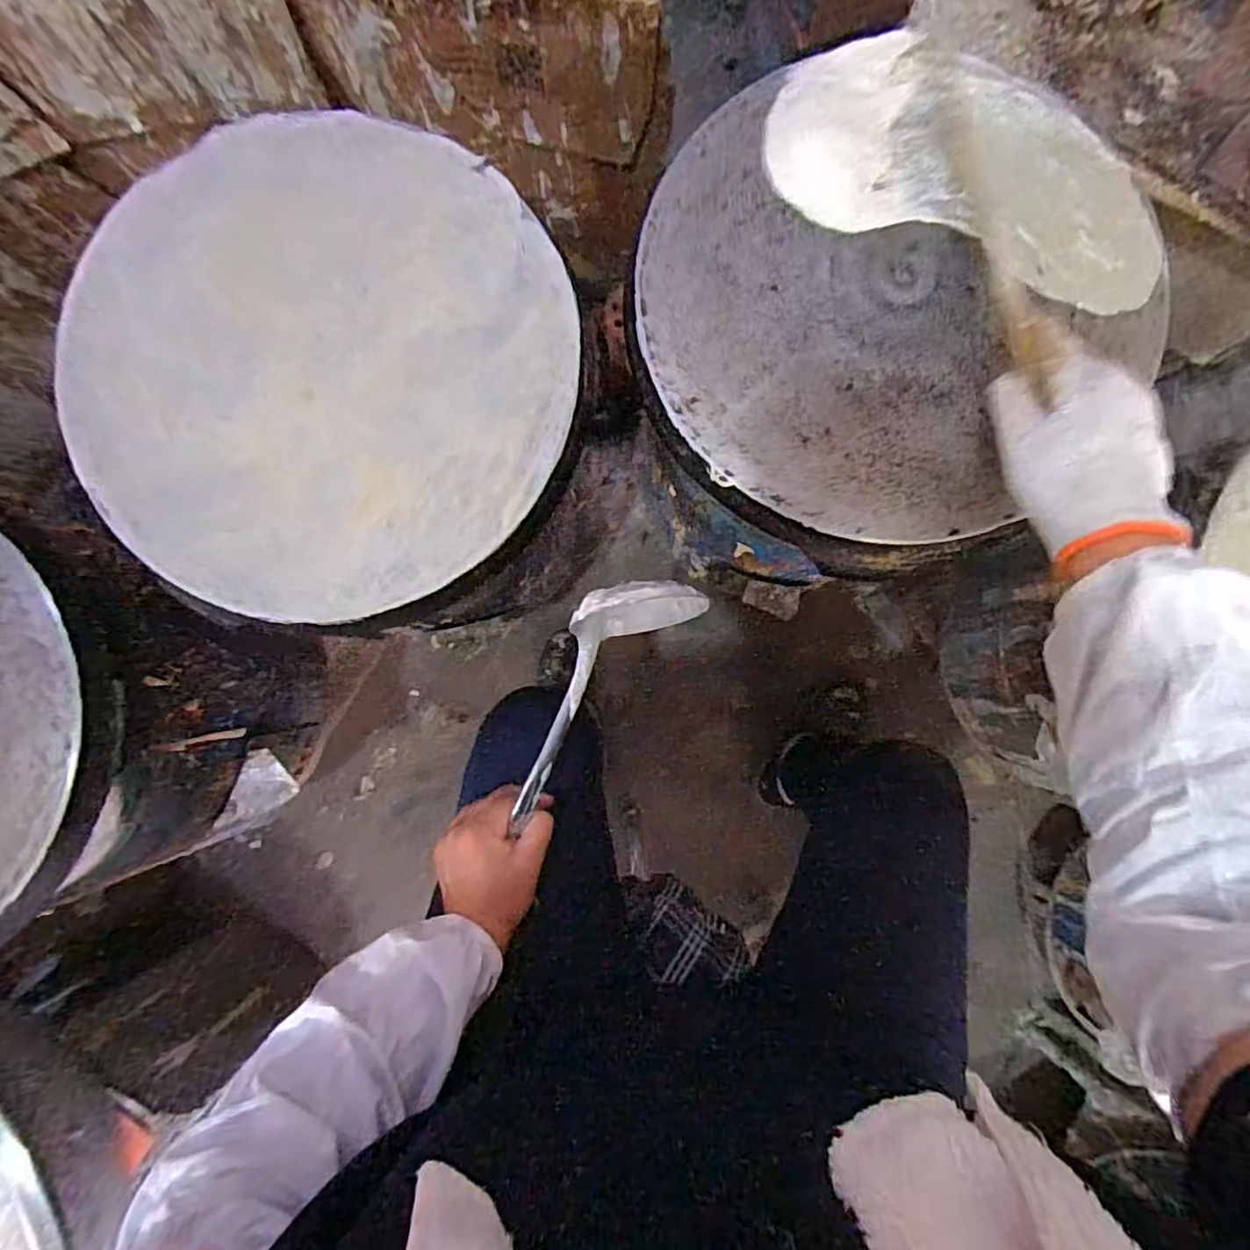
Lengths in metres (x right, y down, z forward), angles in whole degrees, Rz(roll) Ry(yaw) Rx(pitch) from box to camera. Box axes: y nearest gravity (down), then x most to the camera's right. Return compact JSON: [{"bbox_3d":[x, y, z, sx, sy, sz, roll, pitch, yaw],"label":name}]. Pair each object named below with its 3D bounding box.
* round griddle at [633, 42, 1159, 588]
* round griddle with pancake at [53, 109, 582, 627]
[{"bbox_3d":[0.190,-0.251,0.476,0.349,0.038,0.379,0,86,1],"label":"round griddle"},{"bbox_3d":[-0.238,-0.199,0.487,0.391,0.044,0.374,0,86,1],"label":"round griddle with pancake"}]

